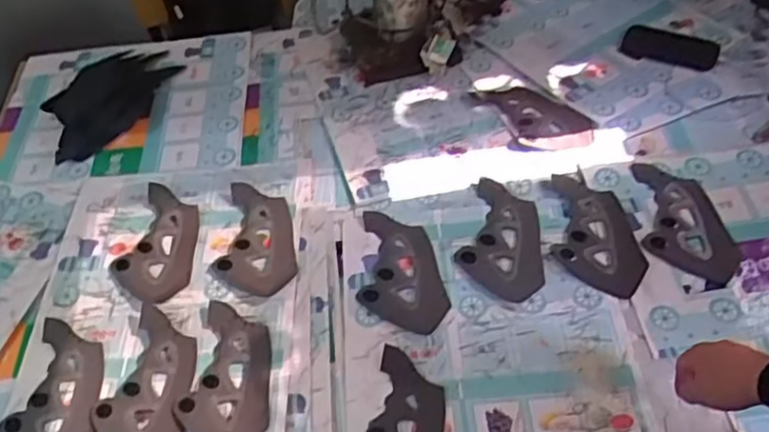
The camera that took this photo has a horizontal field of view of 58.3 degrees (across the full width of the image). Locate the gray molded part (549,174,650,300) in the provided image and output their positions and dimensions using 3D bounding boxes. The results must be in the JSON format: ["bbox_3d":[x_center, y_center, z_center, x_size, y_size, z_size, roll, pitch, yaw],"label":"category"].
[{"bbox_3d":[0.333,0.026,1.079,0.135,0.018,0.224,5,52,10],"label":"gray molded part"}]

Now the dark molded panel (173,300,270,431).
[{"bbox_3d":[-0.219,0.212,0.946,0.118,0.027,0.229,-9,51,-1],"label":"dark molded panel"}]

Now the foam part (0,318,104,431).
[{"bbox_3d":[-0.443,0.239,0.938,0.117,0.019,0.212,-6,51,1],"label":"foam part"}]

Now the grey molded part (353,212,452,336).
[{"bbox_3d":[0.028,0.078,1.046,0.130,0.021,0.219,-1,51,6],"label":"grey molded part"}]

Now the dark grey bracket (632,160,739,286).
[{"bbox_3d":[0.469,0.007,1.087,0.126,0.017,0.225,2,51,8],"label":"dark grey bracket"}]

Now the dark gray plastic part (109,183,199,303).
[{"bbox_3d":[-0.362,0.039,1.099,0.114,0.018,0.224,-5,51,2],"label":"dark gray plastic part"}]

